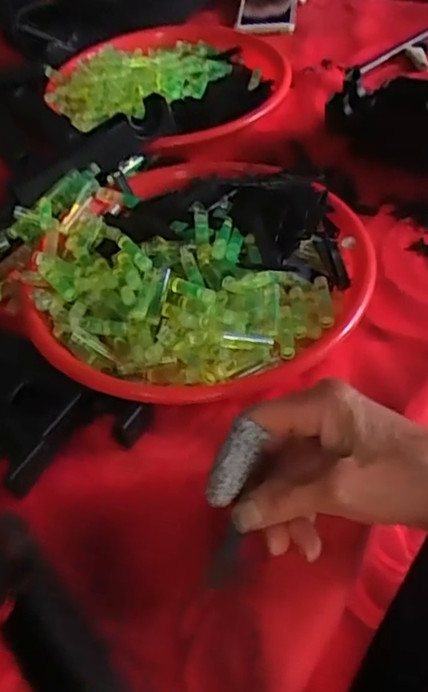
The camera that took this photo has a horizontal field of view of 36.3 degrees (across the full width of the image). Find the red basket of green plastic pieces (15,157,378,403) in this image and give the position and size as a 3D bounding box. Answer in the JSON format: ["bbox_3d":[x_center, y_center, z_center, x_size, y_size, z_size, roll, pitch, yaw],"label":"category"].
[{"bbox_3d":[-0.015,-0.067,0.478,0.241,0.047,0.249,-3,47,3],"label":"red basket of green plastic pieces"}]

